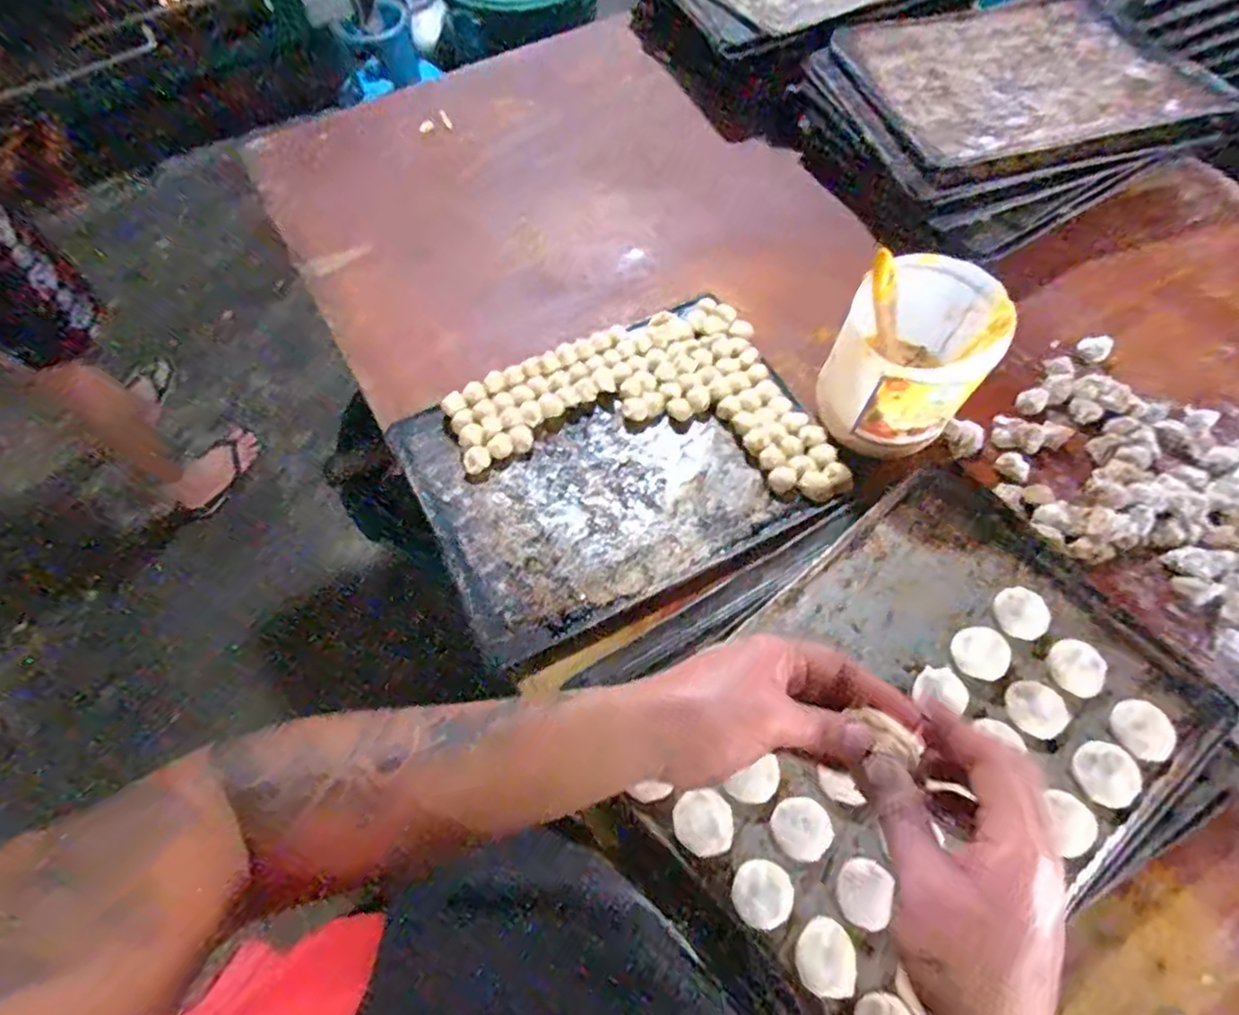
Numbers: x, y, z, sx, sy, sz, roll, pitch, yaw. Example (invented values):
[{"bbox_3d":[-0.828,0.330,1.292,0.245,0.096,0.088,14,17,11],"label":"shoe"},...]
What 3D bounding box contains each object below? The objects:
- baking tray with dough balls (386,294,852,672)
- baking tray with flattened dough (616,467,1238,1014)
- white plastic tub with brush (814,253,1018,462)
[{"bbox_3d":[-0.006,-0.058,0.744,0.441,0.034,0.339,-25,67,-10],"label":"baking tray with dough balls"},{"bbox_3d":[0.263,0.196,0.561,0.477,0.033,0.333,-38,67,-18],"label":"baking tray with flattened dough"},{"bbox_3d":[0.312,-0.158,0.697,0.151,0.154,0.166,35,70,16],"label":"white plastic tub with brush"}]

